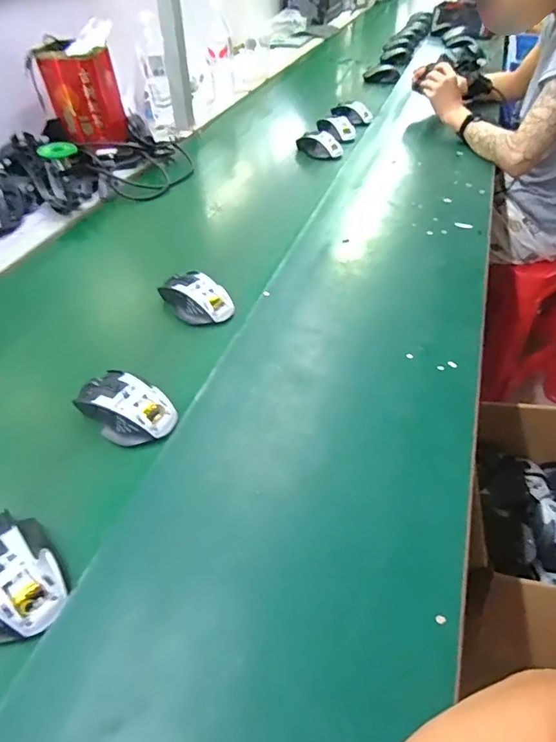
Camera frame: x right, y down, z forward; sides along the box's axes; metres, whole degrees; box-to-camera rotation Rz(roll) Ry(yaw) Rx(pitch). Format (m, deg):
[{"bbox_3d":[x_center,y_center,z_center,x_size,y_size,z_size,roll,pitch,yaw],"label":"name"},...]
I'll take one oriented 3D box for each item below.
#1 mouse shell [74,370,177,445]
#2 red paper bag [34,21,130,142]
[{"bbox_3d":[-0.164,0.036,0.506,0.103,0.033,0.069,25,51,25],"label":"mouse shell"},{"bbox_3d":[-0.406,-0.601,1.002,0.138,0.206,0.084,7,45,10],"label":"red paper bag"}]

